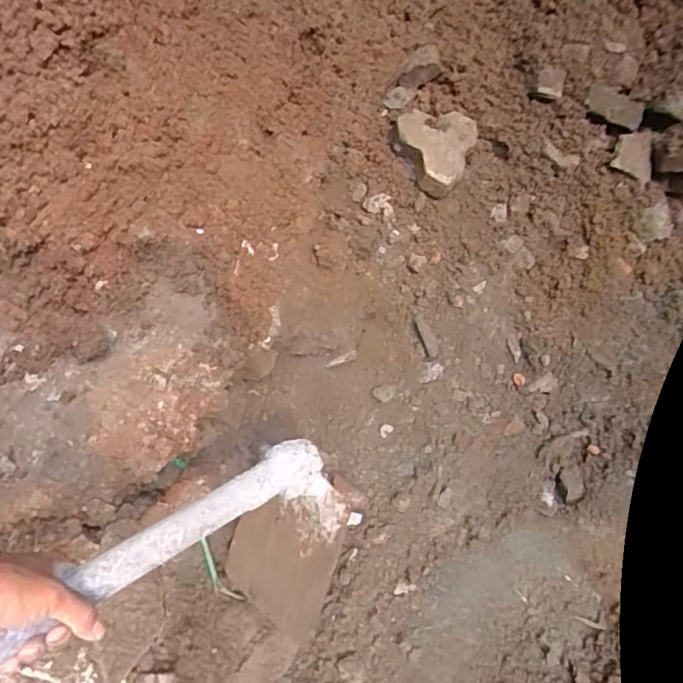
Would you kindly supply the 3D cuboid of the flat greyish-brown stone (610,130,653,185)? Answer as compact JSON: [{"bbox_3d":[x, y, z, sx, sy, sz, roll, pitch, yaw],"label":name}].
[{"bbox_3d":[0.627,-0.395,1.136,0.104,0.105,0.011,4,11,-12],"label":"flat greyish-brown stone"}]

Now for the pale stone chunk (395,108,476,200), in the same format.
[{"bbox_3d":[0.180,-0.387,1.052,0.153,0.059,0.169,15,86,8],"label":"pale stone chunk"}]

